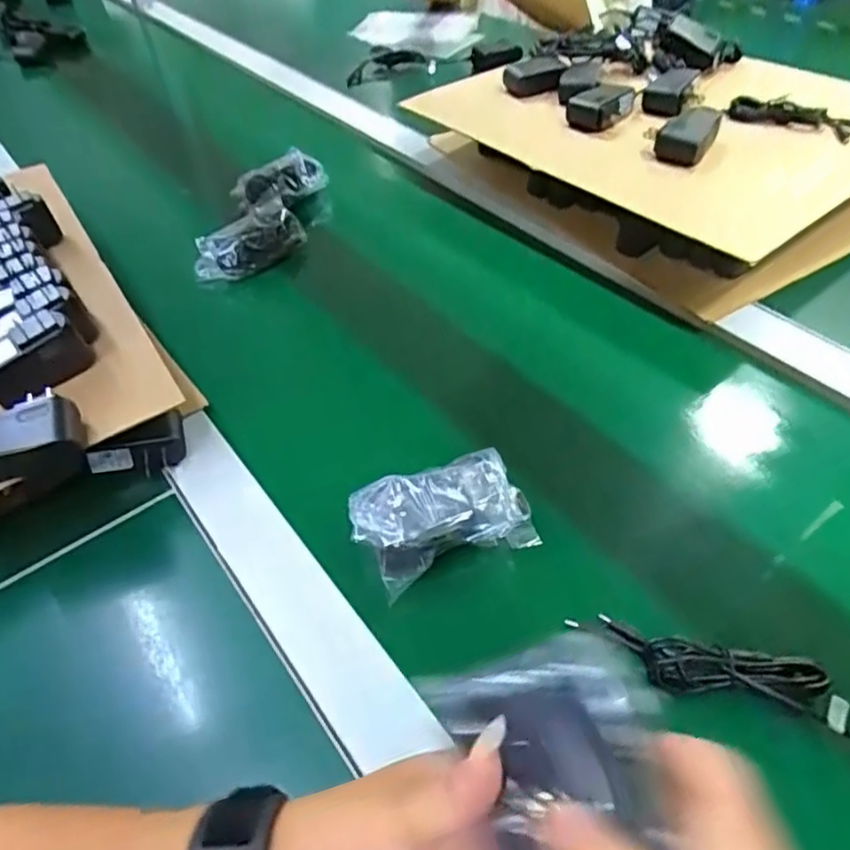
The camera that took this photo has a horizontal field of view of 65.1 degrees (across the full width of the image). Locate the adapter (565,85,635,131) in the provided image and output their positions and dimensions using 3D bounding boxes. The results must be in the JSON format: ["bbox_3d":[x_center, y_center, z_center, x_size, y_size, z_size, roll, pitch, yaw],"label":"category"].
[{"bbox_3d":[0.188,-0.340,0.715,0.043,0.028,0.079,30,53,28],"label":"adapter"}]

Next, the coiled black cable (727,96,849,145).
[{"bbox_3d":[0.374,-0.315,0.672,0.124,0.018,0.036,22,50,22],"label":"coiled black cable"}]

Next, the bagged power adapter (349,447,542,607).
[{"bbox_3d":[0.011,0.062,0.458,0.113,0.033,0.073,-19,47,-17],"label":"bagged power adapter"}]

